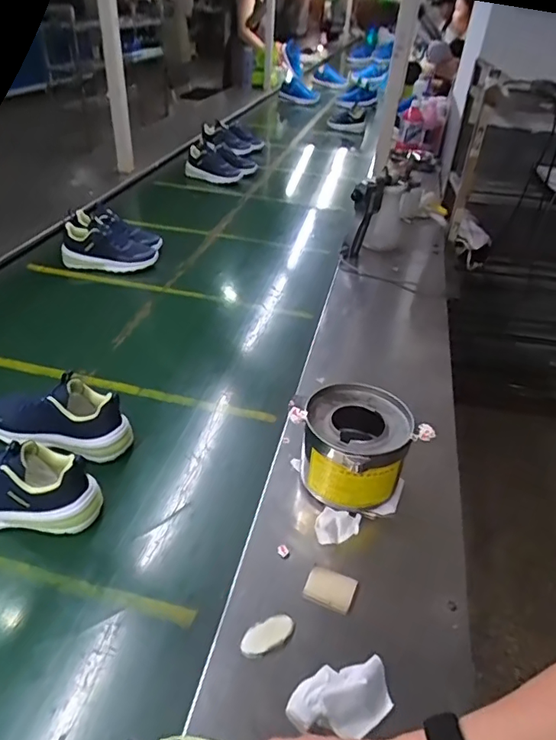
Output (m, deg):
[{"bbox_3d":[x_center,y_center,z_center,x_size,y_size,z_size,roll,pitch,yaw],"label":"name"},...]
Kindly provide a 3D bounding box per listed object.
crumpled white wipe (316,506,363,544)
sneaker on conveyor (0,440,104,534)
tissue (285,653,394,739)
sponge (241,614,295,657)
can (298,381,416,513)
[{"bbox_3d":[0.076,0.202,0.651,0.053,0.020,0.056,13,38,14],"label":"crumpled white wipe"},{"bbox_3d":[-0.338,0.144,0.642,0.215,0.101,0.075,5,37,-2],"label":"sneaker on conveyor"},{"bbox_3d":[0.060,0.316,0.490,0.099,0.034,0.055,-8,37,-13],"label":"tissue"},{"bbox_3d":[-0.011,0.283,0.543,0.061,0.005,0.028,-18,41,-25],"label":"sponge"},{"bbox_3d":[0.099,0.110,0.692,0.134,0.124,0.147,2,36,-1],"label":"can"}]

